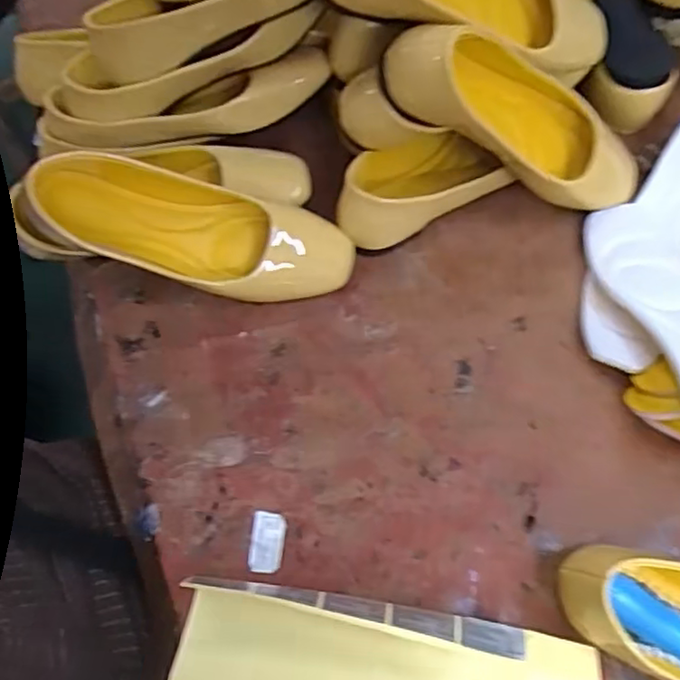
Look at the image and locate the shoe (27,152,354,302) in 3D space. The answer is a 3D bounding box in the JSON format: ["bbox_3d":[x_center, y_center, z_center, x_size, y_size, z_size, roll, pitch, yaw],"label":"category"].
[{"bbox_3d":[-0.115,-0.086,0.503,0.254,0.063,0.081,14,64,-9],"label":"shoe"}]

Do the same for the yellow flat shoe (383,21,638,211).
[{"bbox_3d":[0.140,-0.160,0.487,0.237,0.070,0.085,9,57,-35],"label":"yellow flat shoe"}]

